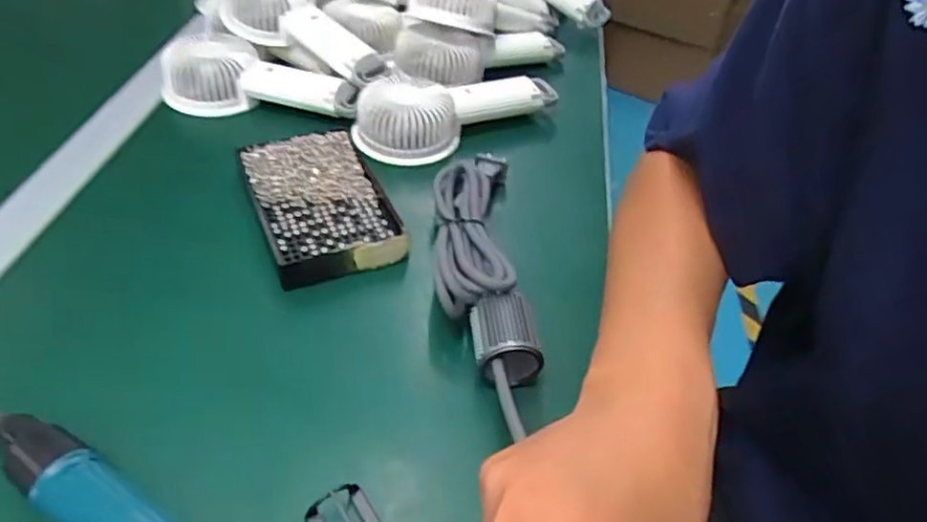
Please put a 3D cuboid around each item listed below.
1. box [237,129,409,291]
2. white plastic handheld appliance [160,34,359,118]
[{"bbox_3d":[-0.104,-0.045,0.472,0.091,0.026,0.132,-15,48,-20],"label":"box"},{"bbox_3d":[-0.177,-0.161,0.575,0.164,0.054,0.065,4,44,-2],"label":"white plastic handheld appliance"}]

